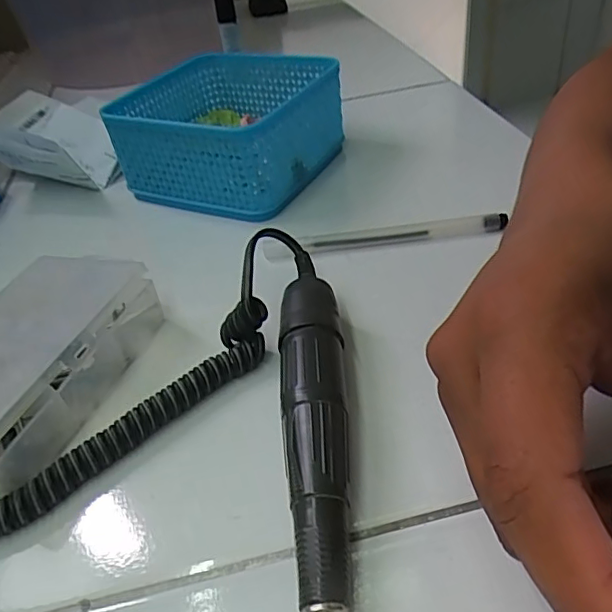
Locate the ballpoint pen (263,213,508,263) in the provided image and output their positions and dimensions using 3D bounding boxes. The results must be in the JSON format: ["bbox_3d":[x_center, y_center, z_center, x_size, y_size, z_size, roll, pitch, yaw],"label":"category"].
[{"bbox_3d":[0.046,-0.040,0.324,0.139,0.011,0.010,-7,41,3],"label":"ballpoint pen"}]

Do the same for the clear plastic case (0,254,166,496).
[{"bbox_3d":[-0.128,0.026,0.254,0.072,0.037,0.120,8,44,19],"label":"clear plastic case"}]

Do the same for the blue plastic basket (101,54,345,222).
[{"bbox_3d":[-0.053,-0.129,0.403,0.131,0.064,0.132,14,46,25],"label":"blue plastic basket"}]

